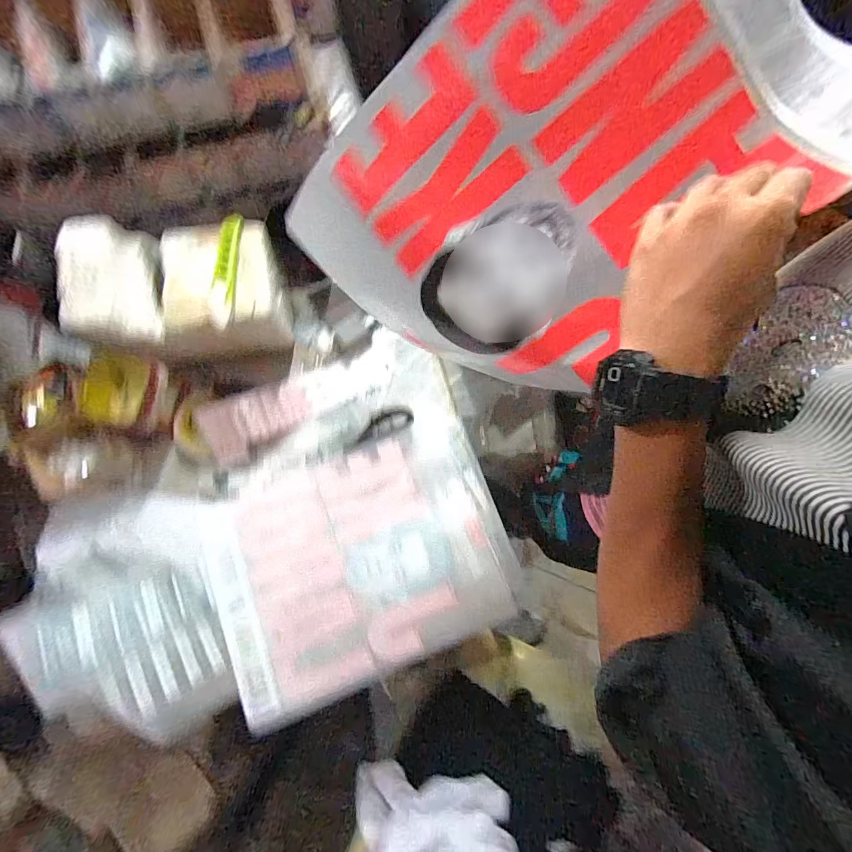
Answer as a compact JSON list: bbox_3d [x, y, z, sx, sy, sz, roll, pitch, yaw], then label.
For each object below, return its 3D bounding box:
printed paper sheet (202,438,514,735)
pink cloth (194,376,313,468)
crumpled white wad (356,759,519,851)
[{"bbox_3d":[-0.087,0.183,0.545,0.386,0.012,0.286,-20,78,-5],"label":"printed paper sheet"},{"bbox_3d":[-0.246,-0.015,0.570,0.151,0.040,0.093,-28,79,-7],"label":"pink cloth"},{"bbox_3d":[0.026,0.679,0.641,0.289,0.100,0.188,5,77,1],"label":"crumpled white wad"}]

